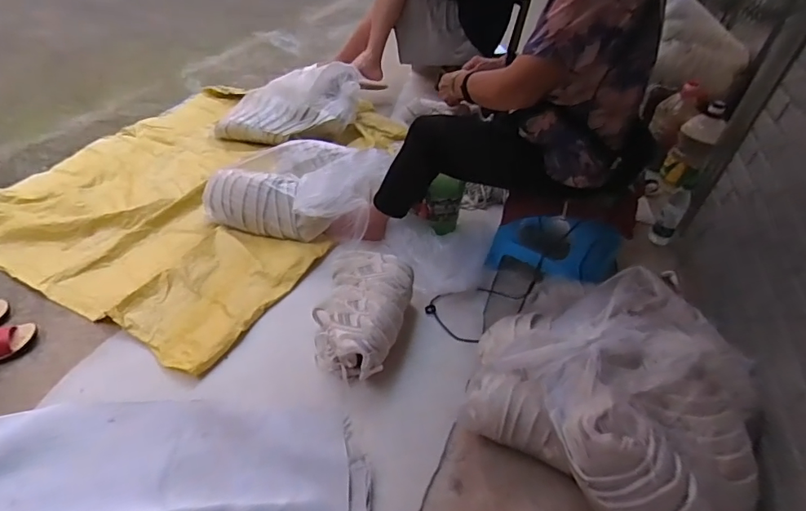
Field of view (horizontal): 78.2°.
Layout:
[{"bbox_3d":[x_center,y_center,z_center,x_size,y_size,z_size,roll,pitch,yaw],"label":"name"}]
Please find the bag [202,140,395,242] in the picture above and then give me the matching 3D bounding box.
[{"bbox_3d":[-0.309,-0.221,1.488,0.507,0.208,0.338,11,40,2],"label":"bag"}]

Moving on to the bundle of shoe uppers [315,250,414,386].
[{"bbox_3d":[-0.094,0.125,1.163,0.209,0.133,0.336,11,40,1],"label":"bundle of shoe uppers"}]

